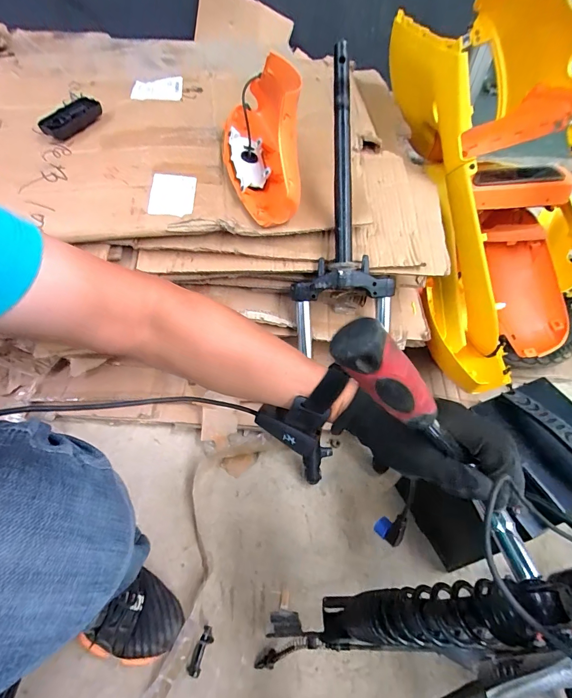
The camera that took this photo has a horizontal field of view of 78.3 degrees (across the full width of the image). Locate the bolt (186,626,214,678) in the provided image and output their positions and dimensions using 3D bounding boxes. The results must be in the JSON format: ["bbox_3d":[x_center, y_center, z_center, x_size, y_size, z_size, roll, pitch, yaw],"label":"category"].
[{"bbox_3d":[-0.117,0.420,0.487,0.019,0.024,0.055,20,52,13],"label":"bolt"}]

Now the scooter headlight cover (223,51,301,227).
[{"bbox_3d":[-0.047,-0.352,0.575,0.109,0.163,0.279,-8,50,-11],"label":"scooter headlight cover"}]

